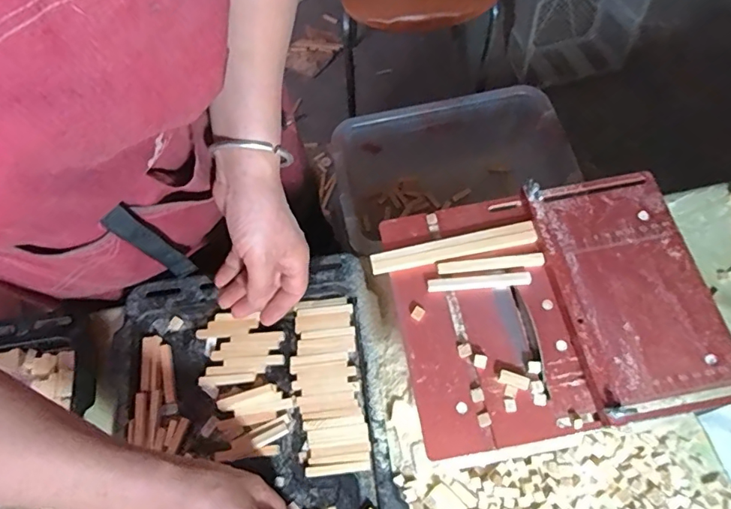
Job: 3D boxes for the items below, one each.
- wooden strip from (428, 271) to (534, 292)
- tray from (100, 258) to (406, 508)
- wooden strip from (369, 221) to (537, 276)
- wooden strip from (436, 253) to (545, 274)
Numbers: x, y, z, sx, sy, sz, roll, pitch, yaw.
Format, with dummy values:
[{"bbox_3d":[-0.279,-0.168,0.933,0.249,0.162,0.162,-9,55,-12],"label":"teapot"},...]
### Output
[{"bbox_3d":[0.091,0.022,0.392,0.081,0.008,0.012,-5,65,2],"label":"wooden strip"},{"bbox_3d":[-0.110,0.181,0.460,0.264,0.028,0.345,-8,67,-1],"label":"tray"},{"bbox_3d":[0.073,-0.005,0.406,0.137,0.008,0.019,-12,65,-1],"label":"wooden strip"},{"bbox_3d":[0.102,0.008,0.399,0.085,0.006,0.011,-5,65,2],"label":"wooden strip"}]

